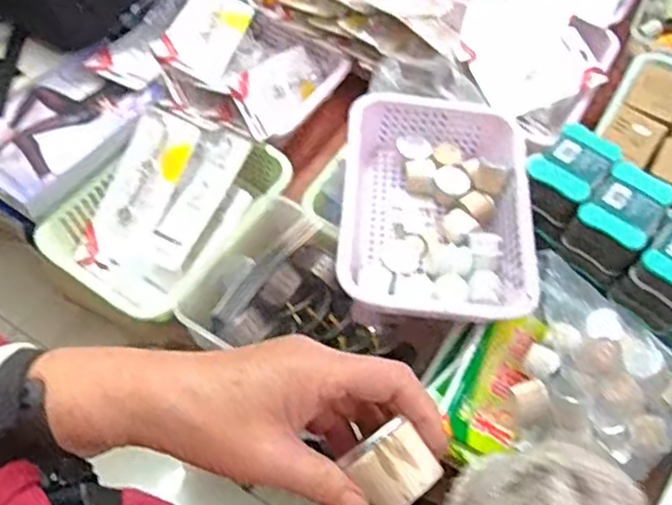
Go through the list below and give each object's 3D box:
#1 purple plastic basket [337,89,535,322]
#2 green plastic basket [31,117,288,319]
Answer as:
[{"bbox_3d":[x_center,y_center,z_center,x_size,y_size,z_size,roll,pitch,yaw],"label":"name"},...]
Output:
[{"bbox_3d":[0.122,-0.048,0.846,0.222,0.102,0.311,5,59,0],"label":"purple plastic basket"},{"bbox_3d":[-0.225,-0.061,0.917,0.192,0.110,0.311,38,65,19],"label":"green plastic basket"}]

